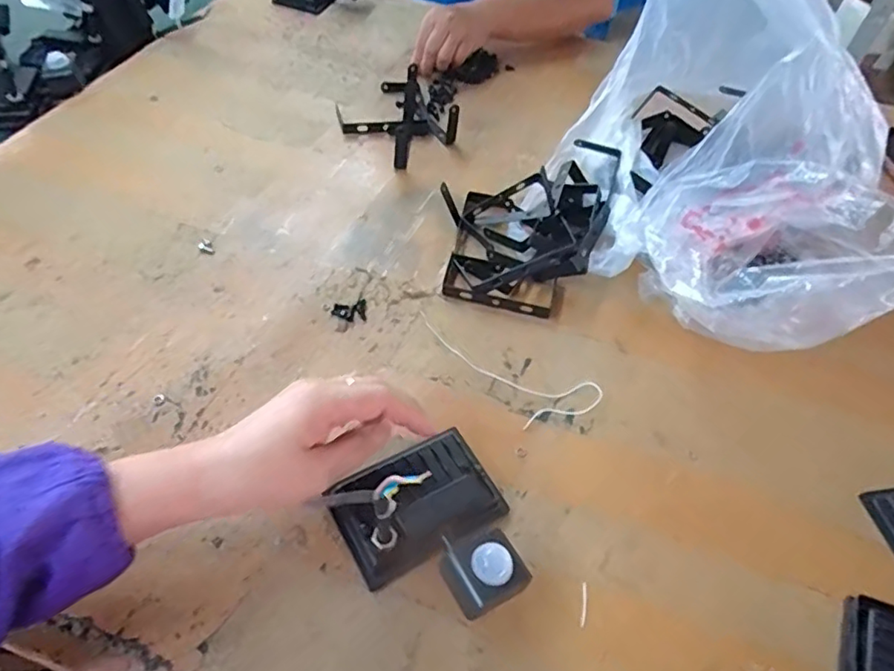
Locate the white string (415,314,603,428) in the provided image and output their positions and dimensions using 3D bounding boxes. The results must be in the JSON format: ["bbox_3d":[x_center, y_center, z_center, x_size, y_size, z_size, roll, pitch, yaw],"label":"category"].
[{"bbox_3d":[0.039,0.030,0.481,0.169,0.014,0.060,24,52,14],"label":"white string"}]

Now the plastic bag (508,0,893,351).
[{"bbox_3d":[0.276,-0.191,0.514,0.326,0.277,0.364,37,56,23],"label":"plastic bag"}]

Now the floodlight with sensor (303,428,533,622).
[{"bbox_3d":[-0.003,0.117,0.373,0.105,0.054,0.122,-34,61,-29],"label":"floodlight with sensor"}]

